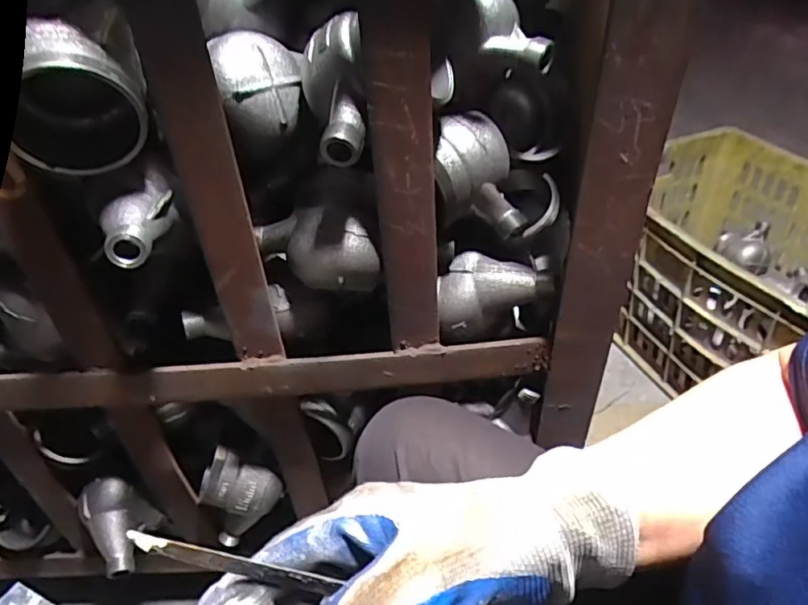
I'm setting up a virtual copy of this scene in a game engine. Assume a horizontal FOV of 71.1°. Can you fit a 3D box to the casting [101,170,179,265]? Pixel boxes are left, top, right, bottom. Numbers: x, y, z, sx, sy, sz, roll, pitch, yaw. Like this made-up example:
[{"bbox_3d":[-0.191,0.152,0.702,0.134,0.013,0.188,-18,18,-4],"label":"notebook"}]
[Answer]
[{"bbox_3d":[-0.171,-0.054,0.365,0.048,0.033,0.051,-21,42,-20],"label":"casting"}]

